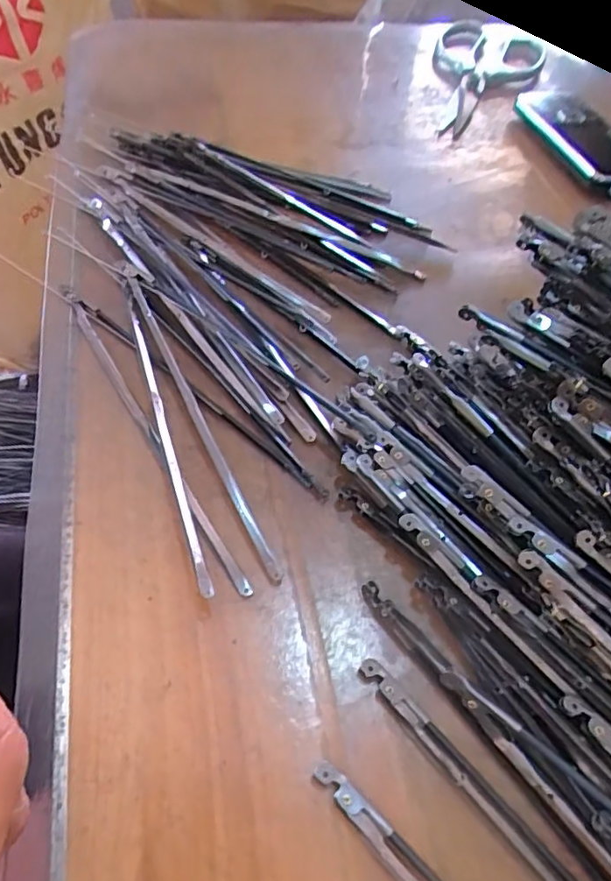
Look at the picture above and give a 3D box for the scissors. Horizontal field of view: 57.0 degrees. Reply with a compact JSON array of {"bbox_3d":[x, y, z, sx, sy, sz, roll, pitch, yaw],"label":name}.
[{"bbox_3d":[0.150,-0.311,0.481,0.093,0.009,0.205,18,55,8],"label":"scissors"}]

